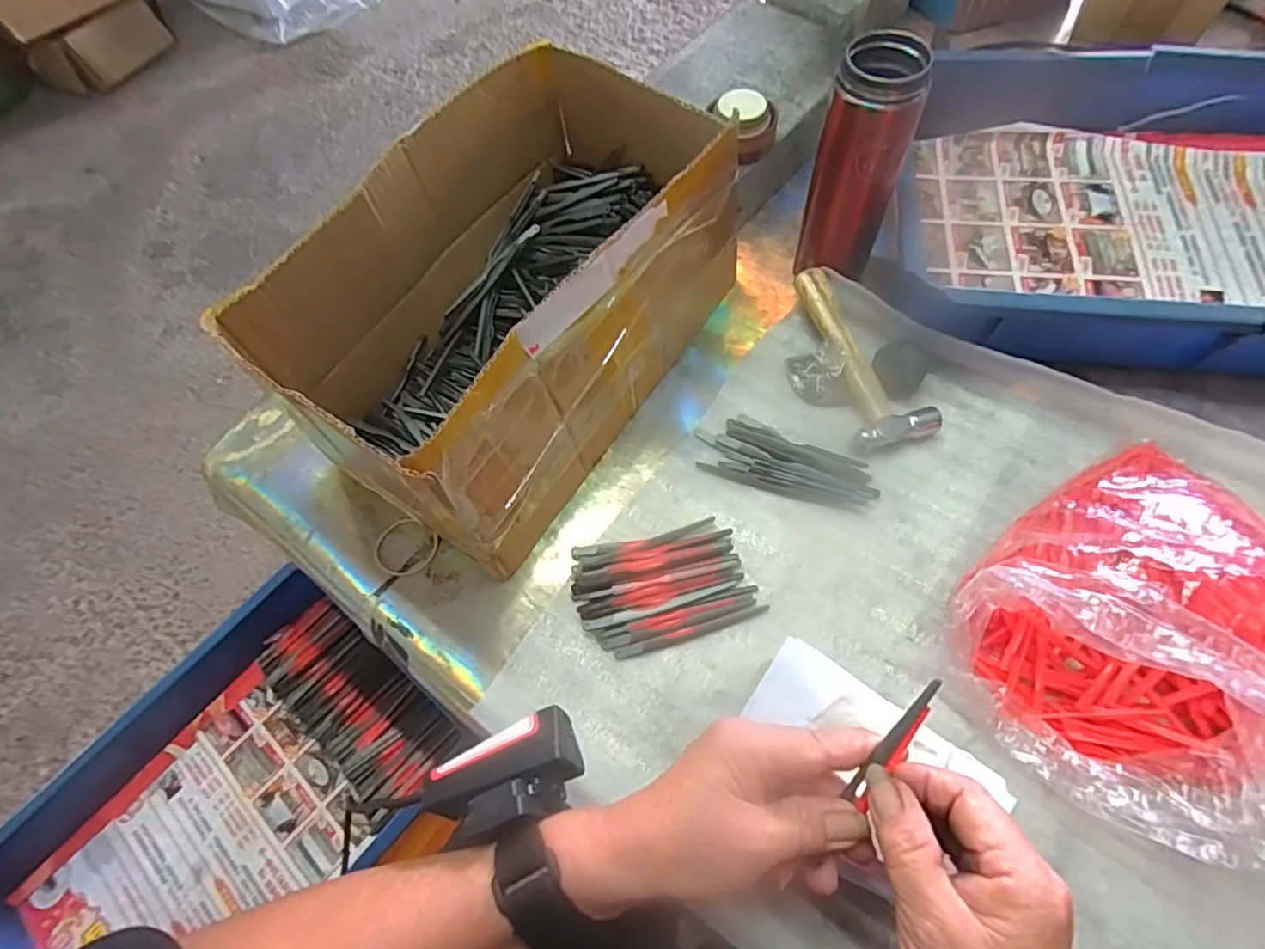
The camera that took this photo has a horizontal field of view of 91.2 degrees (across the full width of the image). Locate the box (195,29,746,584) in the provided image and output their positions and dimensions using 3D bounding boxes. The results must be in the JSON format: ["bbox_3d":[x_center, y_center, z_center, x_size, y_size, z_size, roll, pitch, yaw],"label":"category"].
[{"bbox_3d":[-0.079,-0.125,0.436,0.190,0.144,0.318,30,69,16],"label":"box"}]

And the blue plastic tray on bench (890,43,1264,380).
[{"bbox_3d":[0.437,-0.214,0.492,0.423,0.071,0.312,11,65,8],"label":"blue plastic tray on bench"}]

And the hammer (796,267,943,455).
[{"bbox_3d":[0.174,-0.093,0.472,0.060,0.032,0.154,-15,64,-4],"label":"hammer"}]

